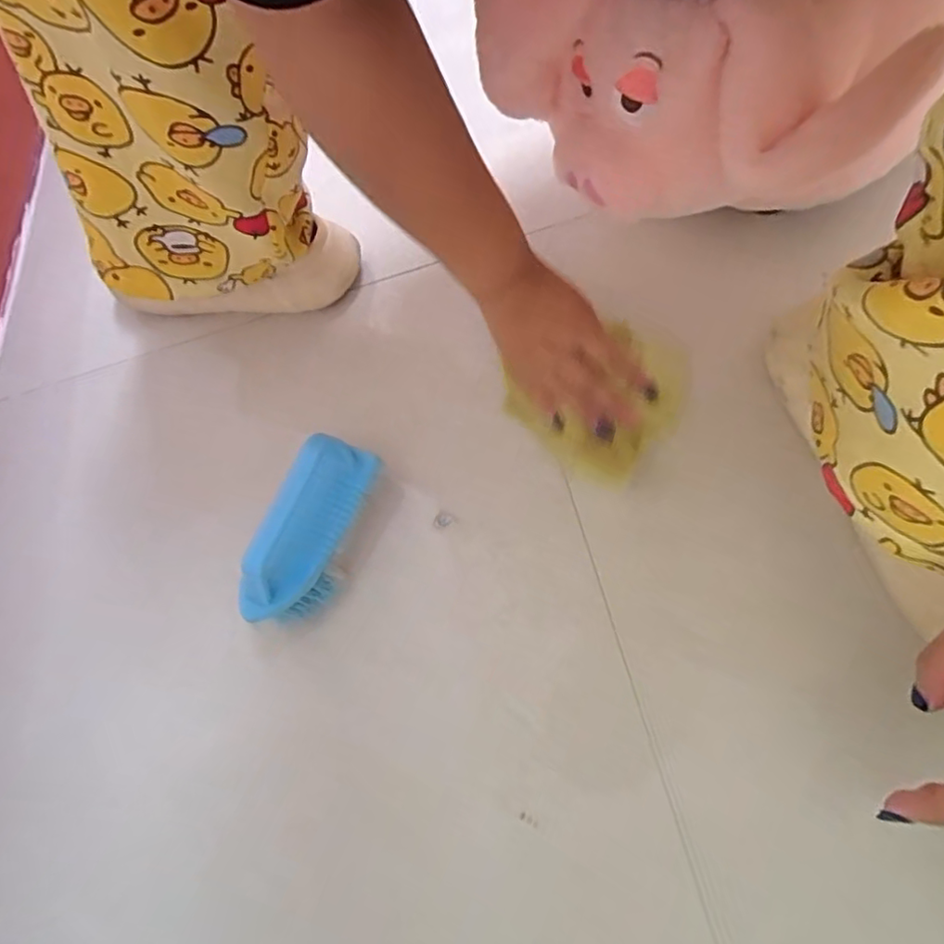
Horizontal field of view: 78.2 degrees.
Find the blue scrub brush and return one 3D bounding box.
[{"bbox_3d":[-0.116,0.042,0.415,0.054,0.060,0.139,20,66,10],"label":"blue scrub brush"}]

